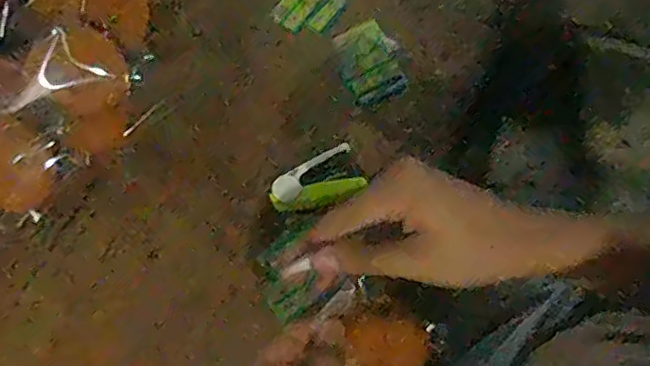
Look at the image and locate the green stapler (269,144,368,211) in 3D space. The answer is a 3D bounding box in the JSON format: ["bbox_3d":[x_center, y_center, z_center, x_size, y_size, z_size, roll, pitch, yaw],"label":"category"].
[{"bbox_3d":[-0.008,0.003,0.550,0.082,0.026,0.045,-25,70,-7],"label":"green stapler"}]

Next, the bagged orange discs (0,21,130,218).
[{"bbox_3d":[-0.283,-0.071,0.564,0.147,0.057,0.192,40,76,16],"label":"bagged orange discs"}]

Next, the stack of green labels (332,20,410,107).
[{"bbox_3d":[0.045,-0.119,0.595,0.060,0.015,0.077,-23,69,-6],"label":"stack of green labels"}]

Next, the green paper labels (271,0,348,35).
[{"bbox_3d":[-0.016,-0.179,0.615,0.062,0.005,0.064,31,74,14],"label":"green paper labels"}]

